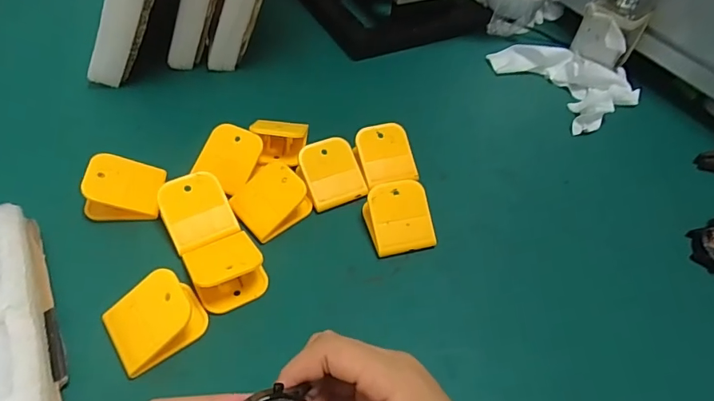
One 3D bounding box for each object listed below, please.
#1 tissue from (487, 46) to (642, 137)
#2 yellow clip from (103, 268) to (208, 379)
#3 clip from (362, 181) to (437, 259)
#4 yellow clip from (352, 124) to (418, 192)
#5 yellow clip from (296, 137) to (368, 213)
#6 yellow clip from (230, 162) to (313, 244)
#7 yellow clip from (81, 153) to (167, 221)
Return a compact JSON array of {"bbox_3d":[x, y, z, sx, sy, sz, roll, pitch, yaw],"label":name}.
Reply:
[{"bbox_3d":[0.238,-0.141,0.516,0.121,0.028,0.143,-17,55,-19],"label":"tissue"},{"bbox_3d":[-0.128,0.074,0.296,0.055,0.028,0.045,-29,59,-26],"label":"yellow clip"},{"bbox_3d":[0.033,0.012,0.362,0.050,0.026,0.049,-9,52,-13],"label":"clip"},{"bbox_3d":[0.025,-0.041,0.404,0.049,0.027,0.046,-12,53,-15],"label":"yellow clip"},{"bbox_3d":[-0.022,-0.023,0.386,0.048,0.030,0.049,-22,56,-22],"label":"yellow clip"},{"bbox_3d":[-0.069,-0.002,0.365,0.047,0.030,0.051,38,57,23],"label":"yellow clip"},{"bbox_3d":[-0.181,-0.012,0.363,0.052,0.033,0.045,3,51,-3],"label":"yellow clip"}]

